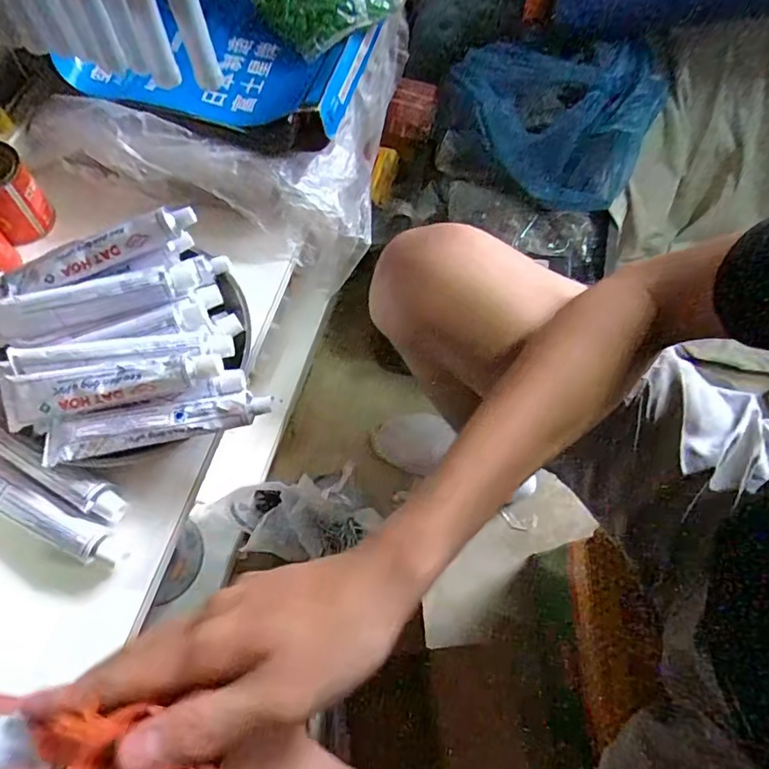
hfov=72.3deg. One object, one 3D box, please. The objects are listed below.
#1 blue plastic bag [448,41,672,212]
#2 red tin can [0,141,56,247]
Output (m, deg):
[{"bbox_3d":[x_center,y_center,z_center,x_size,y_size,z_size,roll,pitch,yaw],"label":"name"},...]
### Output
[{"bbox_3d":[0.229,-0.367,0.725,0.296,0.125,0.174,15,66,4],"label":"blue plastic bag"},{"bbox_3d":[-0.327,-0.165,0.453,0.051,0.068,0.052,1,66,-2],"label":"red tin can"}]

